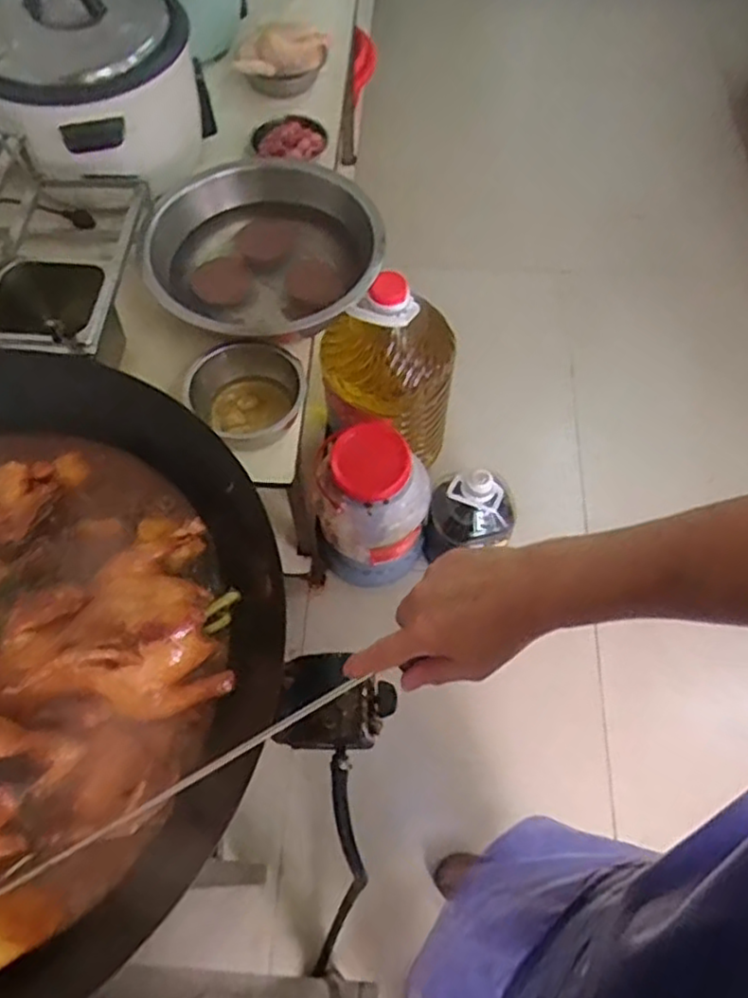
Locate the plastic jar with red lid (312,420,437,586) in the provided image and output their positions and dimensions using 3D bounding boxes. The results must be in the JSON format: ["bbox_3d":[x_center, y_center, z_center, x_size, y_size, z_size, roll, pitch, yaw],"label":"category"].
[{"bbox_3d":[-0.003,0.020,1.334,0.182,0.366,0.166,0,62,0],"label":"plastic jar with red lid"}]

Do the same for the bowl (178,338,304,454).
[{"bbox_3d":[-0.185,-0.153,1.060,0.169,0.082,0.159,0,62,0],"label":"bowl"}]

